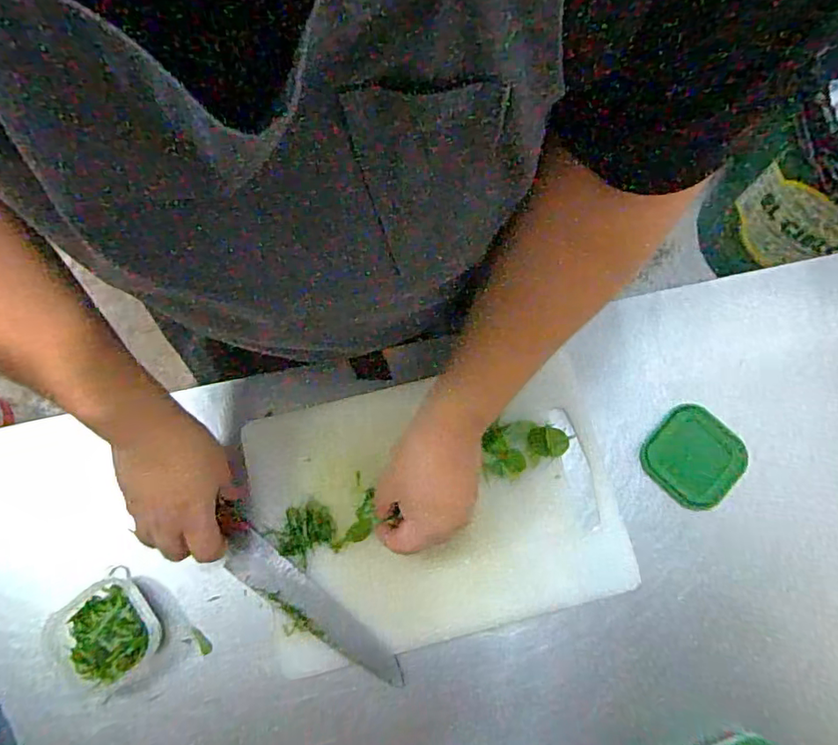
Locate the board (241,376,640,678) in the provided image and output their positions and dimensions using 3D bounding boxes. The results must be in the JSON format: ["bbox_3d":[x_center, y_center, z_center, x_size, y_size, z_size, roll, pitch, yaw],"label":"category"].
[{"bbox_3d":[0.002,0.133,0.543,0.321,0.015,0.246,-14,78,-3],"label":"board"}]

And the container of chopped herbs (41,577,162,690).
[{"bbox_3d":[-0.288,0.238,0.501,0.097,0.033,0.082,-36,80,-7],"label":"container of chopped herbs"}]

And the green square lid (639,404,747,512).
[{"bbox_3d":[0.273,0.083,0.552,0.084,0.019,0.087,40,81,8],"label":"green square lid"}]

